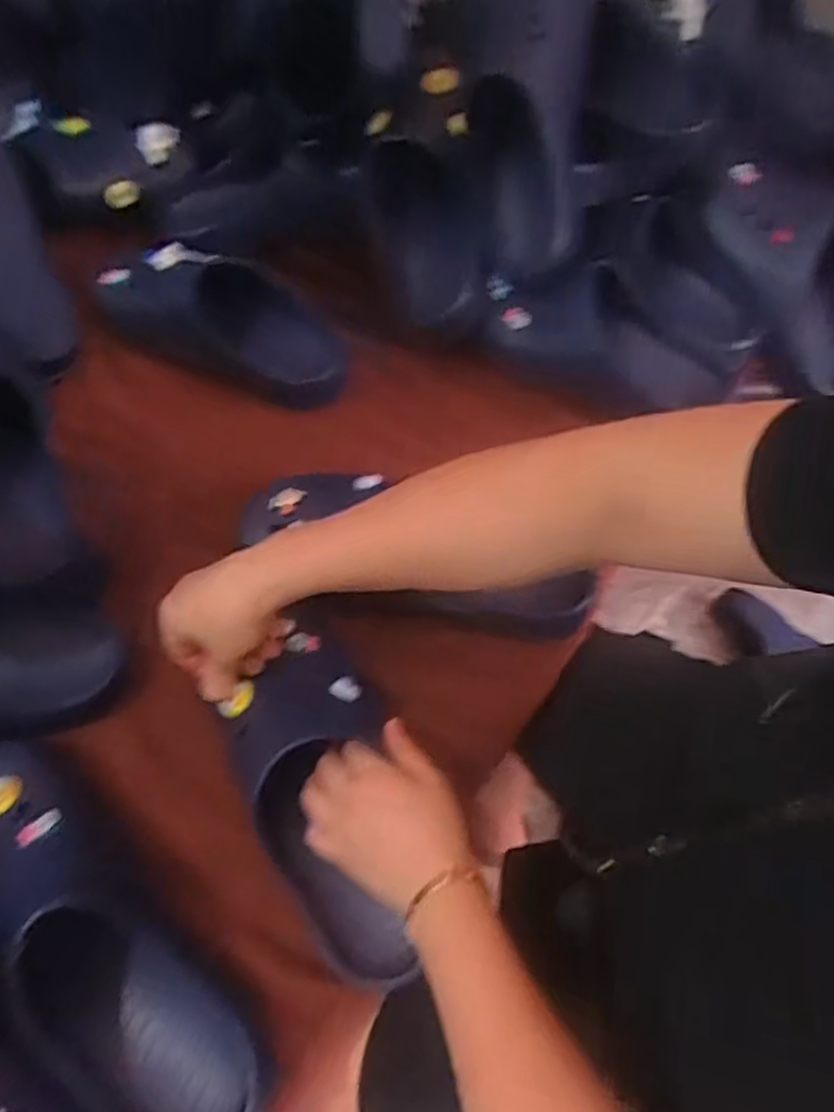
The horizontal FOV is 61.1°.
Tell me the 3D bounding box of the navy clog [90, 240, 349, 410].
[{"bbox_3d":[-0.191,-0.237,0.703,0.271,0.080,0.112,23,67,13],"label":"navy clog"}]

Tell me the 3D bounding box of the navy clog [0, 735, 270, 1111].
[{"bbox_3d":[-0.219,0.253,0.462,0.305,0.088,0.112,40,72,19],"label":"navy clog"}]

